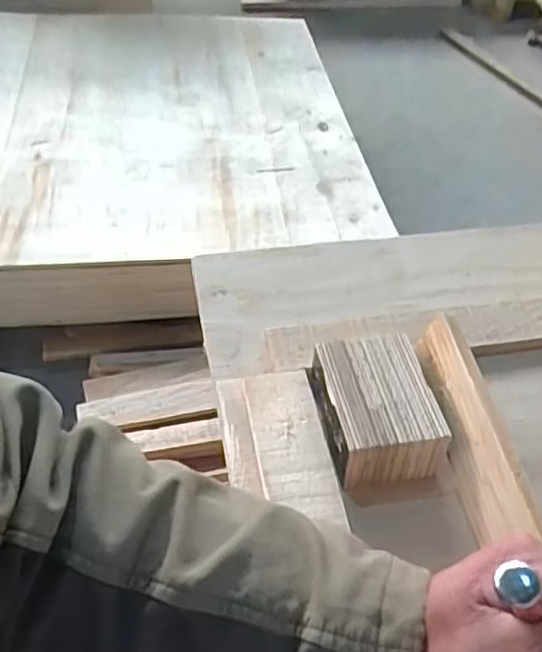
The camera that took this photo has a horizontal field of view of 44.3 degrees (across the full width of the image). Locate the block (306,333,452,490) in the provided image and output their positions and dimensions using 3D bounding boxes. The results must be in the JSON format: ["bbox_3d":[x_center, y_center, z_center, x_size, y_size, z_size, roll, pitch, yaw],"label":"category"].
[{"bbox_3d":[0.091,0.077,0.599,0.096,0.062,0.126,-7,47,-13],"label":"block"}]

